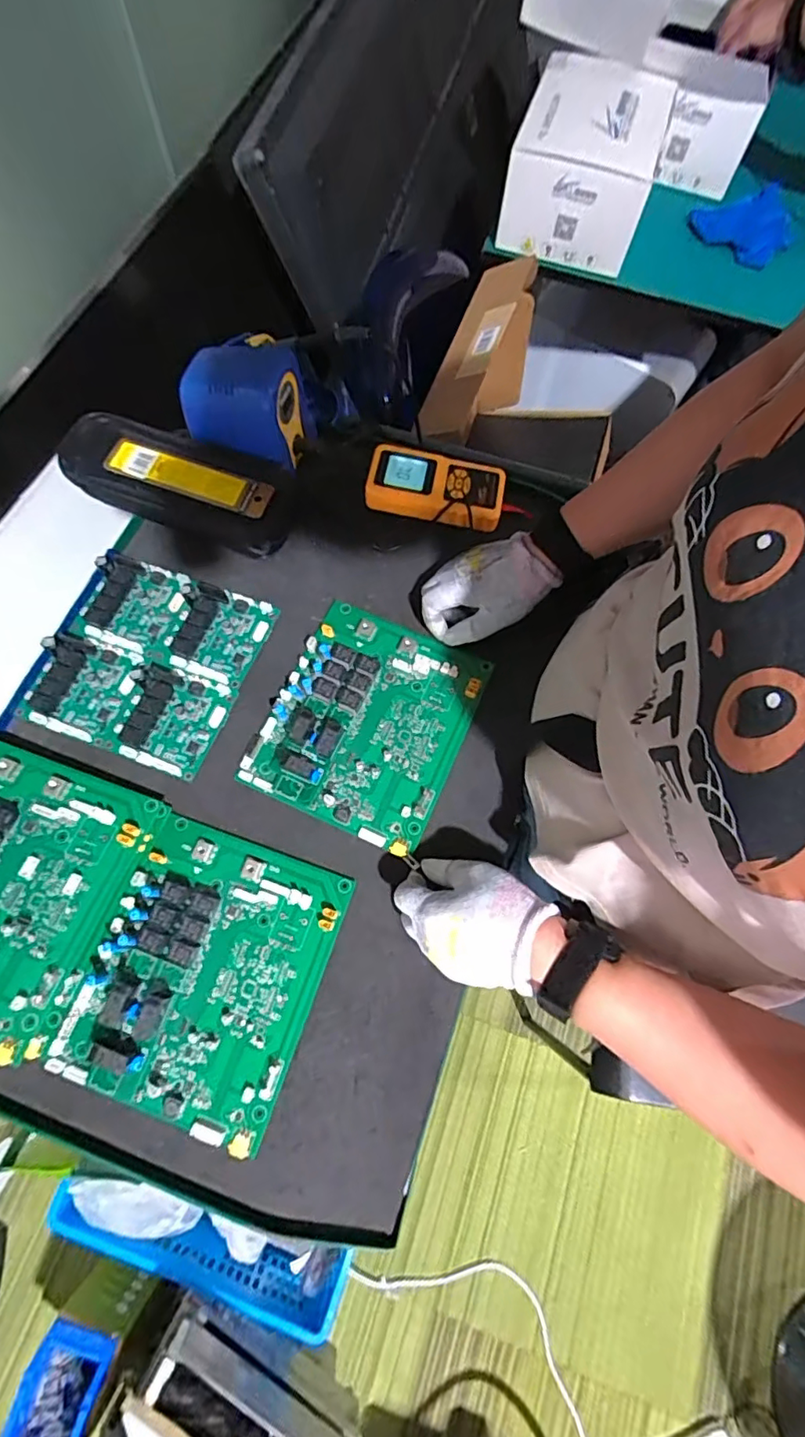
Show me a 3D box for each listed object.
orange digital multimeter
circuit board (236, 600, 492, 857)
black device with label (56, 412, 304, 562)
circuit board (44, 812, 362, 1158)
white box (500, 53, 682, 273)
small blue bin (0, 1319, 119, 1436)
[{"bbox_3d":[0.036,-0.249,0.588,0.140,0.023,0.074,10,72,2],"label":"orange digital multimeter"},{"bbox_3d":[-0.029,-0.002,0.503,0.175,0.025,0.196,24,73,7],"label":"circuit board"},{"bbox_3d":[-0.222,-0.242,0.566,0.229,0.046,0.094,17,72,4],"label":"black device with label"},{"bbox_3d":[-0.153,0.195,0.432,0.173,0.030,0.203,20,72,5],"label":"circuit board"},{"bbox_3d":[0.283,-0.858,0.862,0.198,0.130,0.276,17,72,4],"label":"white box"},{"bbox_3d":[-0.505,0.997,0.806,0.118,0.063,0.164,16,72,4],"label":"small blue bin"}]

